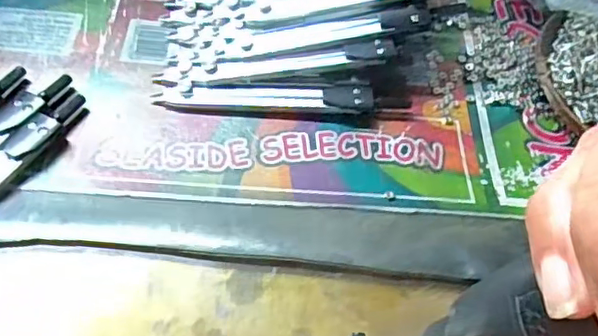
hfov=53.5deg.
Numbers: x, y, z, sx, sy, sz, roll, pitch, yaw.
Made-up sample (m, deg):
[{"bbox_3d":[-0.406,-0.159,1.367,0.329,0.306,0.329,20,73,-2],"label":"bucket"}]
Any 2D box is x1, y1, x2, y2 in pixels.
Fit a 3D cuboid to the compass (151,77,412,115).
[{"bbox_3d":[-0.007,-0.032,0.270,0.112,0.006,0.013,2,58,-3],"label":"compass"}]

